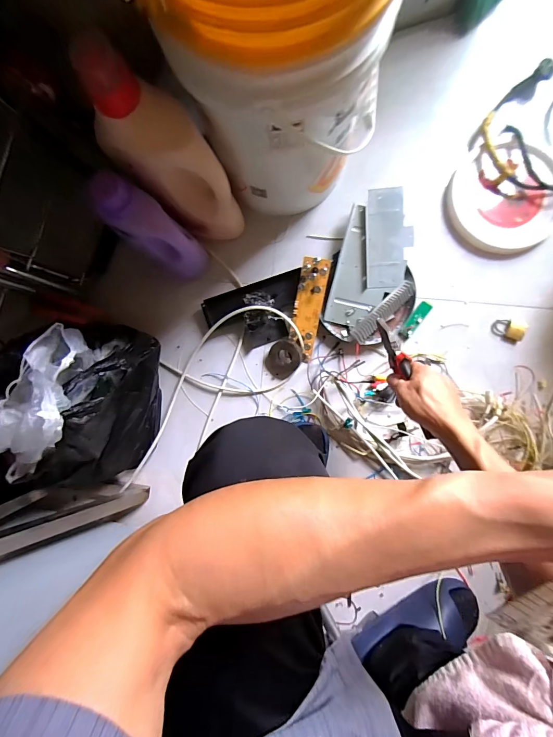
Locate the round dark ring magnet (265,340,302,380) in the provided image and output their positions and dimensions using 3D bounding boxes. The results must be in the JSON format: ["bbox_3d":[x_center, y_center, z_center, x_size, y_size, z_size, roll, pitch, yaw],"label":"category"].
[{"bbox_3d":[0.014,-0.021,0.715,0.064,0.035,0.082,36,91,3],"label":"round dark ring magnet"}]

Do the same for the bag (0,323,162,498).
[{"bbox_3d":[-0.363,0.070,0.594,0.265,0.325,0.288,-4,89,3],"label":"bag"}]

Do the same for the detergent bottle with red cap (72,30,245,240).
[{"bbox_3d":[-0.165,-0.321,0.564,0.118,0.382,0.107,40,92,24],"label":"detergent bottle with red cap"}]

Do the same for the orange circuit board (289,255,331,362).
[{"bbox_3d":[0.065,-0.119,0.705,0.059,0.020,0.202,8,102,3],"label":"orange circuit board"}]

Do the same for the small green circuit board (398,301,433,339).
[{"bbox_3d":[0.286,-0.099,0.710,0.025,0.008,0.084,37,91,3],"label":"small green circuit board"}]

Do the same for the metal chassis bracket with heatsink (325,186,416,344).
[{"bbox_3d":[0.203,-0.205,0.706,0.164,0.039,0.302,12,90,3],"label":"metal chassis bracket with heatsink"}]

